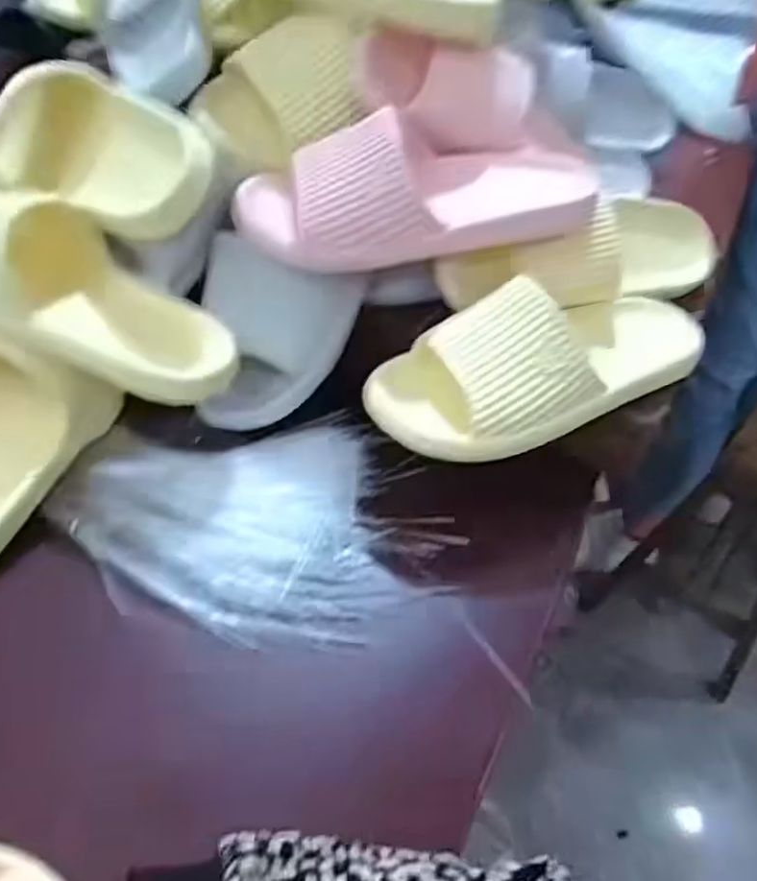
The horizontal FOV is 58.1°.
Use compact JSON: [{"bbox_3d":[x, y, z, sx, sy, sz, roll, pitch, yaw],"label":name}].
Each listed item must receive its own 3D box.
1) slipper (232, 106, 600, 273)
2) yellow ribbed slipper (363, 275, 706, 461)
[{"bbox_3d":[0.030,-0.179,0.494,0.260,0.077,0.093,-4,47,-9],"label":"slipper"},{"bbox_3d":[0.128,-0.065,0.487,0.270,0.070,0.101,-17,50,-20],"label":"yellow ribbed slipper"}]

